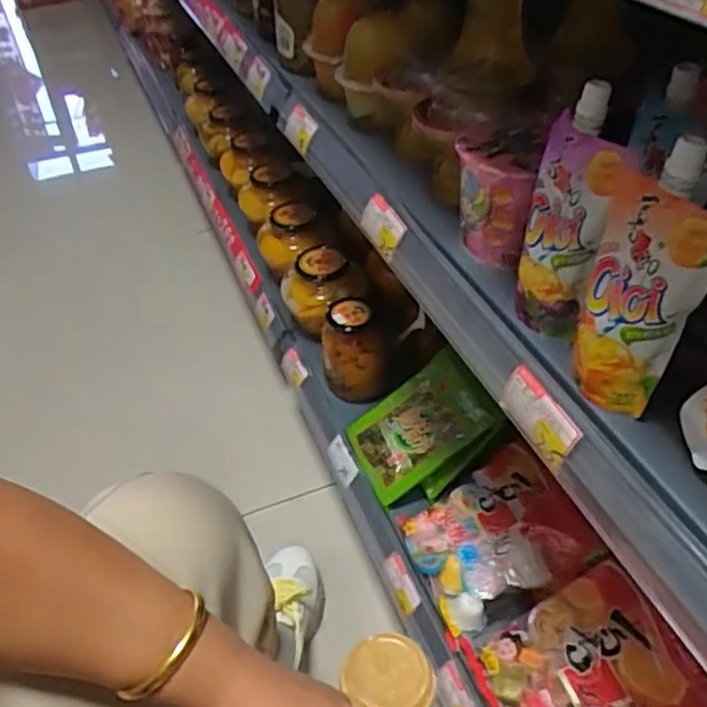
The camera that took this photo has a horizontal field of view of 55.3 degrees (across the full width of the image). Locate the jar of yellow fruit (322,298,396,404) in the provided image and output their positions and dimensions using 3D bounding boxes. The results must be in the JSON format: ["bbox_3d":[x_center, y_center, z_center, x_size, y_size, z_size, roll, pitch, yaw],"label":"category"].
[{"bbox_3d":[0.006,-0.004,0.954,0.094,0.120,0.094,-2,44,2],"label":"jar of yellow fruit"}]

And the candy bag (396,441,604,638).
[{"bbox_3d":[0.159,0.206,0.766,0.182,0.050,0.156,-34,46,6],"label":"candy bag"}]

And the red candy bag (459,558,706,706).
[{"bbox_3d":[0.219,0.310,0.636,0.194,0.043,0.167,-34,52,11],"label":"red candy bag"}]

